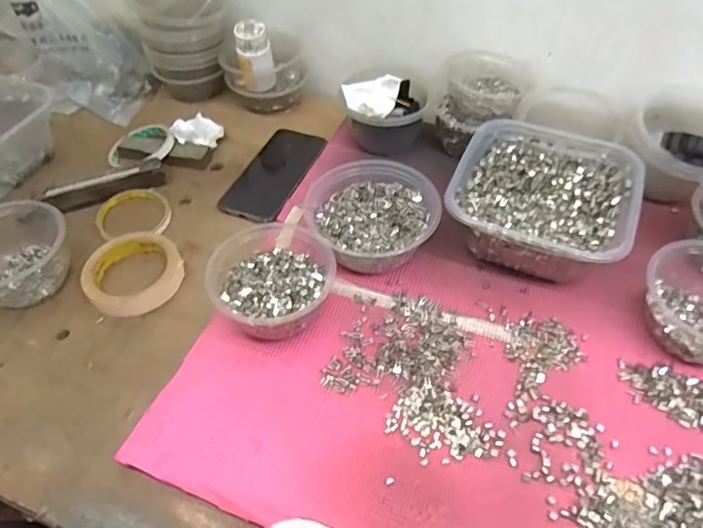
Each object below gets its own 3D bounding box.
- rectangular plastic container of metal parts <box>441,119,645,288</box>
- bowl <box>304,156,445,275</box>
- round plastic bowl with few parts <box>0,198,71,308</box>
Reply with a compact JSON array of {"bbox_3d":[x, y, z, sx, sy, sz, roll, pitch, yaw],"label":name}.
[{"bbox_3d":[0.200,-0.066,0.553,0.173,0.073,0.177,18,54,17],"label":"rectangular plastic container of metal parts"},{"bbox_3d":[0.021,-0.050,0.553,0.130,0.056,0.130,-1,50,1],"label":"bowl"},{"bbox_3d":[-0.350,-0.011,0.541,0.102,0.061,0.121,25,56,21],"label":"round plastic bowl with few parts"}]

